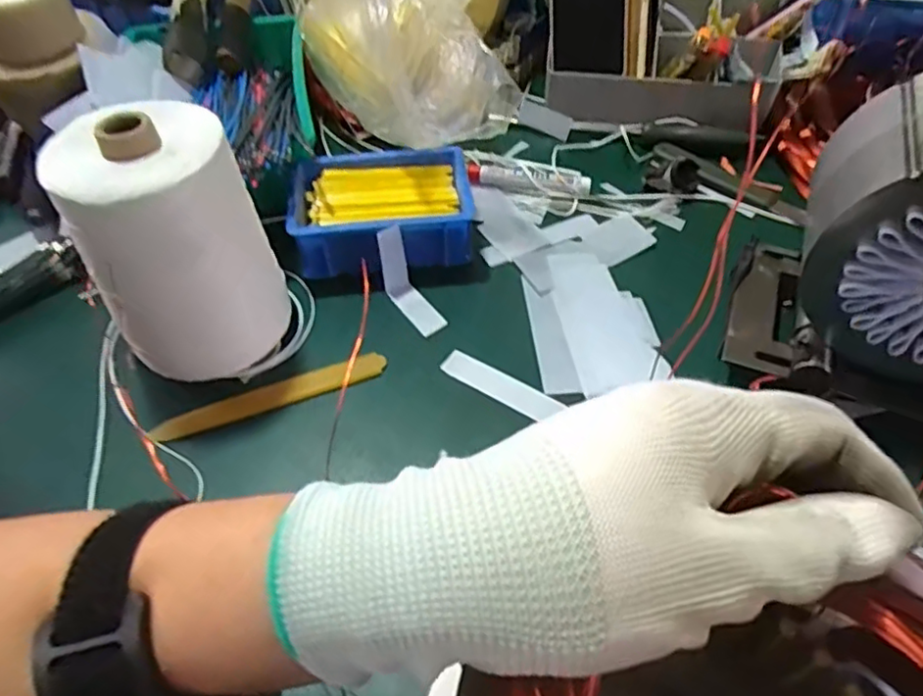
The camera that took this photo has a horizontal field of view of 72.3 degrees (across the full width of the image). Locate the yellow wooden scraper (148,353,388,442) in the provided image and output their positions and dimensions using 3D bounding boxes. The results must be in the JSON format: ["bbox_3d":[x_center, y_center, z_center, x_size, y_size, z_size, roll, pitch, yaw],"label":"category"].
[{"bbox_3d":[-0.134,0.034,0.448,0.165,0.010,0.023,-15,53,-11],"label":"yellow wooden scraper"}]

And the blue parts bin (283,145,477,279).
[{"bbox_3d":[-0.063,-0.108,0.526,0.141,0.057,0.100,-2,51,-1],"label":"blue parts bin"}]

